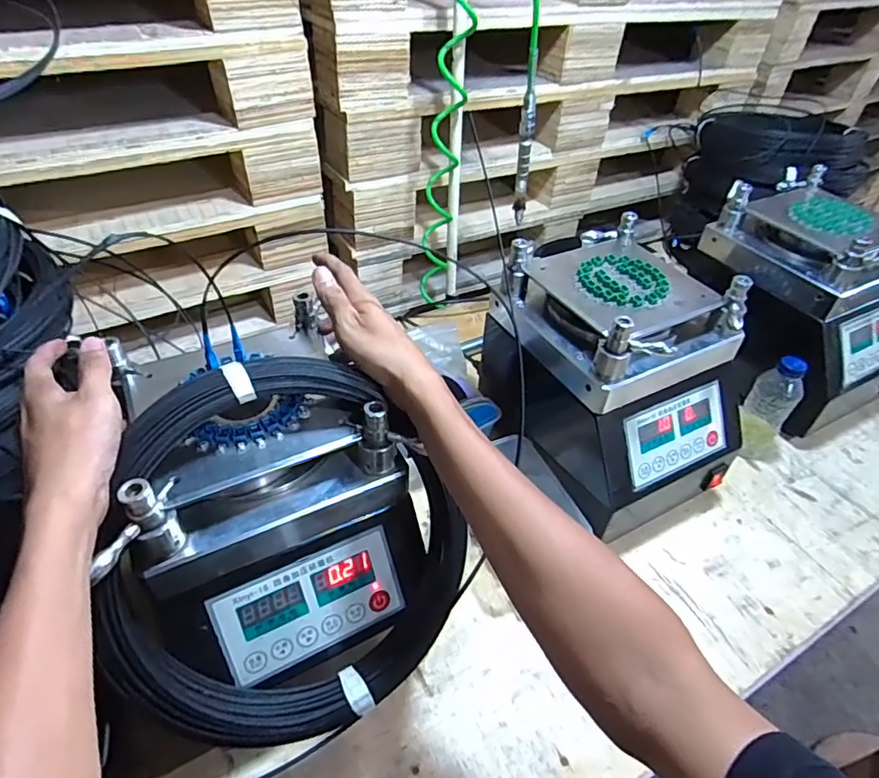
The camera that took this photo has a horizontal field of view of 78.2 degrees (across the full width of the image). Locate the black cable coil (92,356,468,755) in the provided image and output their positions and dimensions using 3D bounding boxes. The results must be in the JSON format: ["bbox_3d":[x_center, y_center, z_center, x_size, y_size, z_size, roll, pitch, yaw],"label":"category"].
[{"bbox_3d":[-0.105,0.122,0.433,0.270,0.052,0.288,1,87,-28],"label":"black cable coil"}]

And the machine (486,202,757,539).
[{"bbox_3d":[0.223,-0.006,0.695,0.214,0.283,0.270,-20,48,-22],"label":"machine"}]

